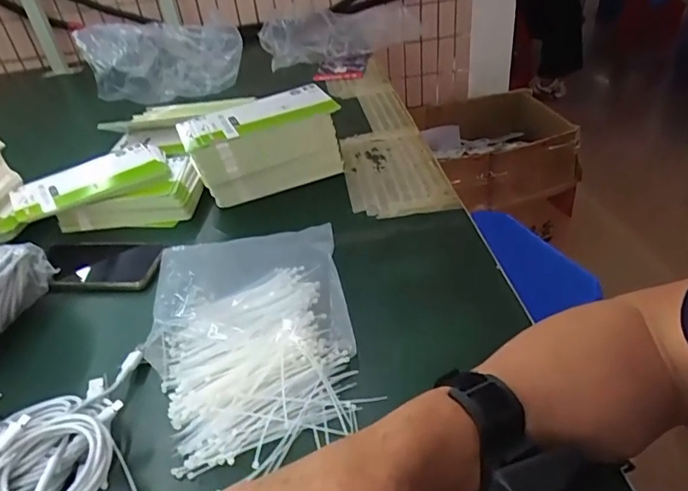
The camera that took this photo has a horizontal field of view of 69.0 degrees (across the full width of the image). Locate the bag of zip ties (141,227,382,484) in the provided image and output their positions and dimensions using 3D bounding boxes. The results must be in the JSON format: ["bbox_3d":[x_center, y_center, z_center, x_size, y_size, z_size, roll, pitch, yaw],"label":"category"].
[{"bbox_3d":[-0.087,0.070,0.482,0.180,0.039,0.279,-11,36,-7],"label":"bag of zip ties"}]

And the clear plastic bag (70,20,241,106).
[{"bbox_3d":[-0.341,-0.360,0.969,0.280,0.137,0.101,-20,38,-18],"label":"clear plastic bag"}]

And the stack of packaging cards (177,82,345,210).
[{"bbox_3d":[-0.104,-0.127,0.660,0.197,0.113,0.100,-13,37,-9],"label":"stack of packaging cards"}]

